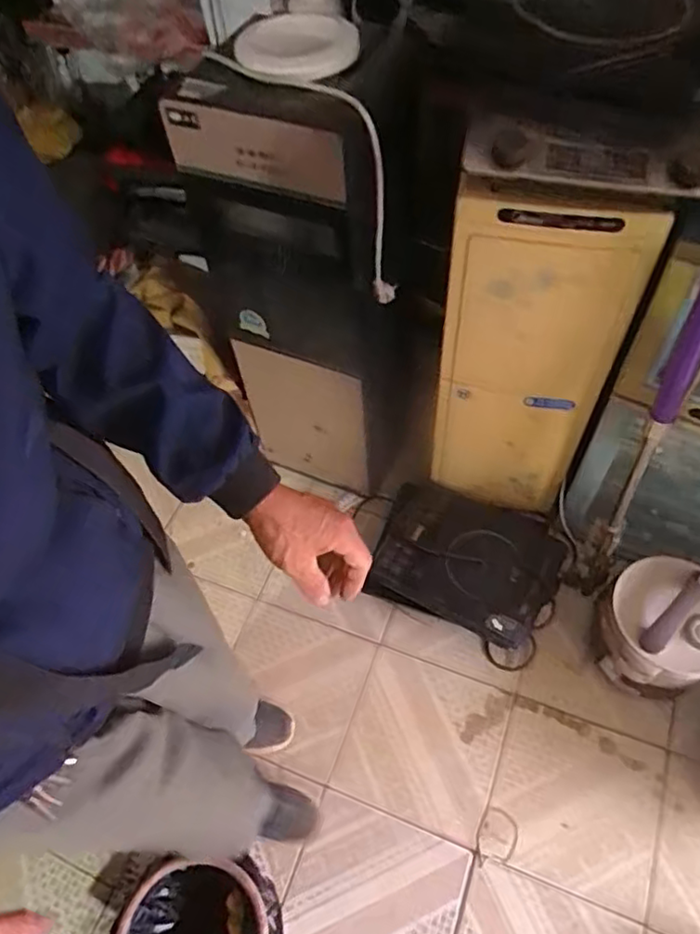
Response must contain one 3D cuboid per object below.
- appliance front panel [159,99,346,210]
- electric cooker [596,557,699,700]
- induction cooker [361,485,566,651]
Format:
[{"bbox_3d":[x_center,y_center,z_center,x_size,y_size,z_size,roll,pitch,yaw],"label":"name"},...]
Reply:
[{"bbox_3d":[-0.144,-0.450,0.906,0.308,0.121,0.014,23,62,18],"label":"appliance front panel"},{"bbox_3d":[0.617,0.336,1.271,0.218,0.240,0.235,-2,57,3],"label":"electric cooker"},{"bbox_3d":[0.255,0.219,1.413,0.394,0.076,0.295,17,60,15],"label":"induction cooker"}]

